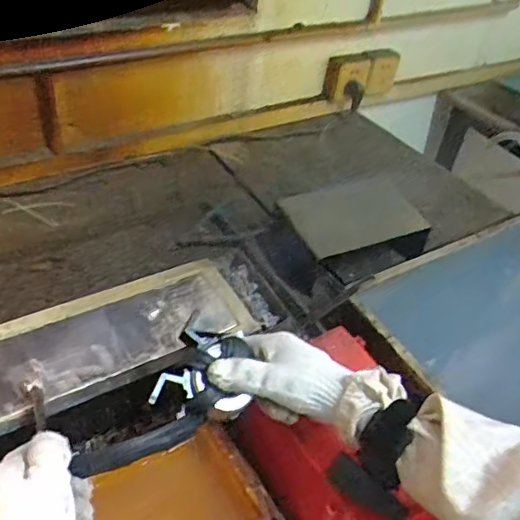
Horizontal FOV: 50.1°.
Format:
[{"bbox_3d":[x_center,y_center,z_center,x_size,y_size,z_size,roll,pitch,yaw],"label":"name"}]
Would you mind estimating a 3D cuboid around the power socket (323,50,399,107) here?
[{"bbox_3d":[0.233,-0.421,1.267,0.168,0.109,0.053,-15,45,-23],"label":"power socket"}]

